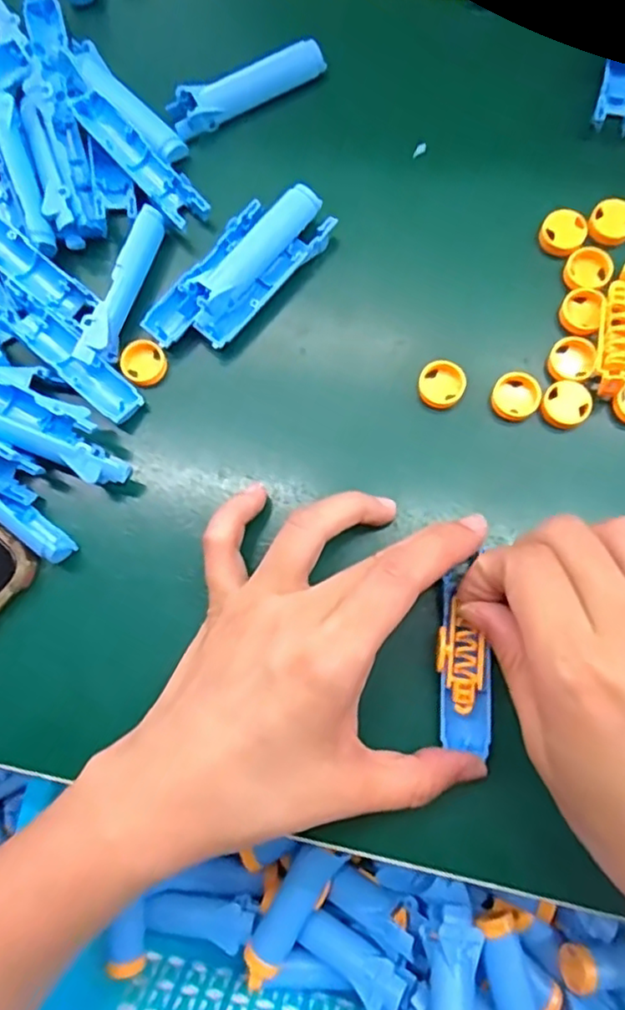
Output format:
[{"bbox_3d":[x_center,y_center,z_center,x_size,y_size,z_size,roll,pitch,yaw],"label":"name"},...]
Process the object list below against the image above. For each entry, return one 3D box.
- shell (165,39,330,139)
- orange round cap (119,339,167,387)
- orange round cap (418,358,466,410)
[{"bbox_3d":[-0.032,-0.201,0.302,0.077,0.012,0.018,-29,77,-5],"label":"shell"},{"bbox_3d":[-0.075,-0.063,0.279,0.019,0.007,0.019,0,76,2],"label":"orange round cap"},{"bbox_3d":[0.055,-0.051,0.268,0.019,0.005,0.019,0,76,2],"label":"orange round cap"}]

